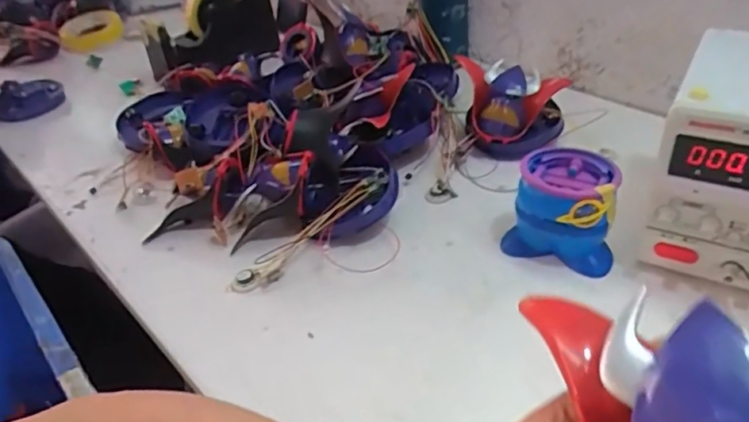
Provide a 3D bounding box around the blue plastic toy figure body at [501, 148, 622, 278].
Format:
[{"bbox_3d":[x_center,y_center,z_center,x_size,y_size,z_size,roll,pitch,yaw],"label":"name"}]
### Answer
[{"bbox_3d":[0.165,-0.001,0.515,0.088,0.078,0.077,4,38,13],"label":"blue plastic toy figure body"}]

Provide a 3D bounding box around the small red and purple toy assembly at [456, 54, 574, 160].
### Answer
[{"bbox_3d":[0.153,-0.114,0.649,0.121,0.074,0.075,3,38,12],"label":"small red and purple toy assembly"}]

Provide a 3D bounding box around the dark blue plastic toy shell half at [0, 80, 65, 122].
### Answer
[{"bbox_3d":[-0.520,-0.165,0.862,0.065,0.044,0.099,27,48,36],"label":"dark blue plastic toy shell half"}]

